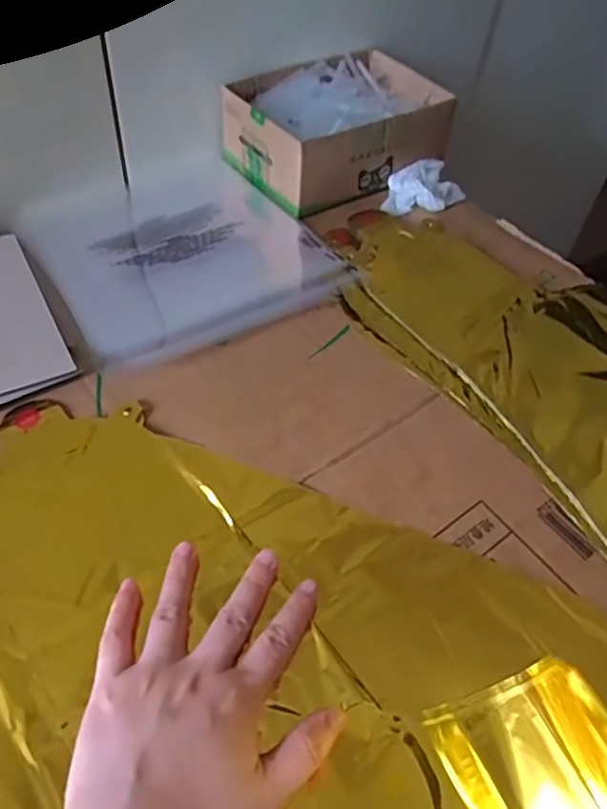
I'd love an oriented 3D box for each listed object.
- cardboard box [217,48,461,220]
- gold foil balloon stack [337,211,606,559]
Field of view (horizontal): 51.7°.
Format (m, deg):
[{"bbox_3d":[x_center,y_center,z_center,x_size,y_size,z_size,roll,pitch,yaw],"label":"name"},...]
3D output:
[{"bbox_3d":[0.035,-0.269,0.603,0.190,0.065,0.130,-28,59,-24],"label":"cardboard box"},{"bbox_3d":[0.207,-0.022,0.464,0.213,0.017,0.433,-30,60,-26],"label":"gold foil balloon stack"}]

